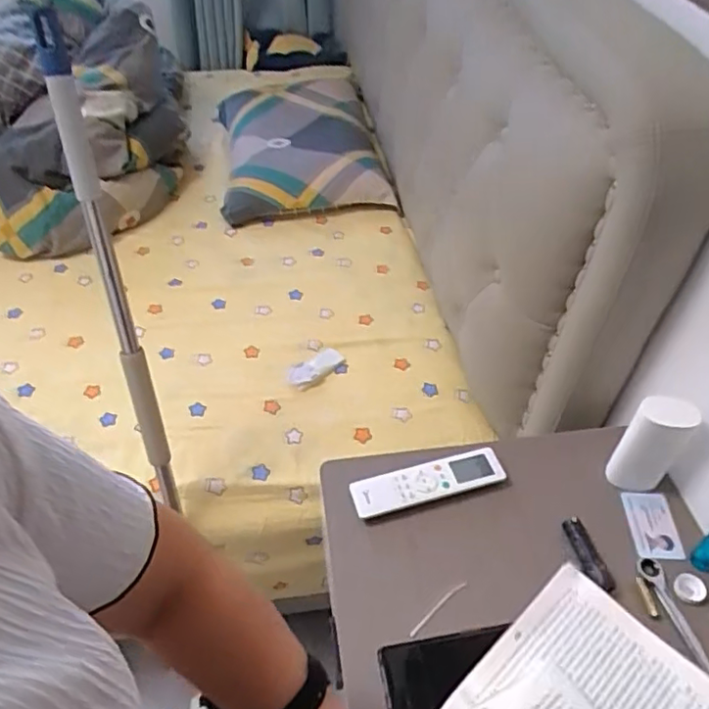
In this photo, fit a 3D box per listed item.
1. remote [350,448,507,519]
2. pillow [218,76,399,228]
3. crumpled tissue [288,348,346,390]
[{"bbox_3d":[0.092,0.163,0.766,0.192,0.020,0.049,-12,48,-12],"label":"remote"},{"bbox_3d":[-0.139,-0.543,1.586,0.406,0.142,0.497,-4,47,-4],"label":"pillow"},{"bbox_3d":[-0.076,0.024,1.184,0.112,0.016,0.053,-24,52,-22],"label":"crumpled tissue"}]

